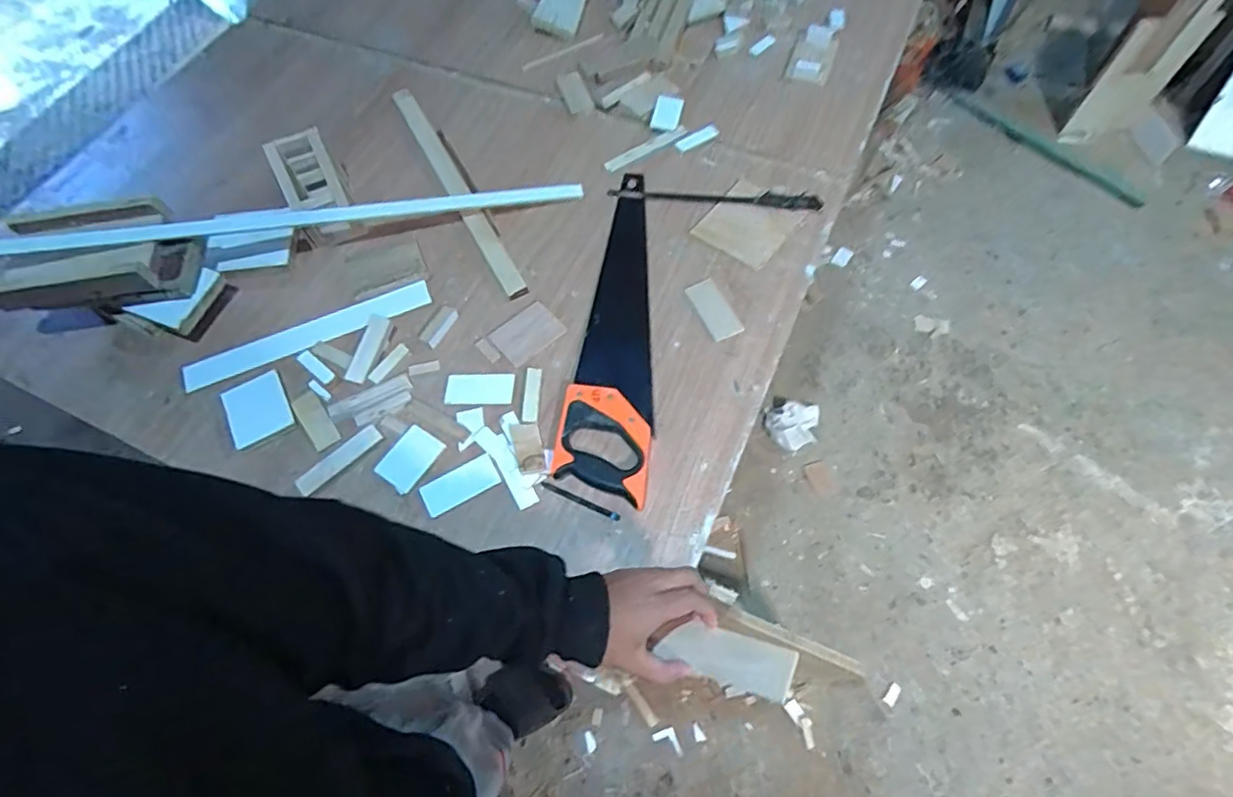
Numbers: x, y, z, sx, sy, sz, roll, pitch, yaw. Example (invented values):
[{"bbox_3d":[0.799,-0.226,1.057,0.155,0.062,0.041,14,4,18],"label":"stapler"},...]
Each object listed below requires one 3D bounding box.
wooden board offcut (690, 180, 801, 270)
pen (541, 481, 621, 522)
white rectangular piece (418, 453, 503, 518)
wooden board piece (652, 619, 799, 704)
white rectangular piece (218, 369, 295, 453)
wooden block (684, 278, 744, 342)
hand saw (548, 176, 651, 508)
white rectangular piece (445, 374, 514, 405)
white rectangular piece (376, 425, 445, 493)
[{"bbox_3d":[0.194,-0.258,0.900,0.118,0.011,0.128,38,70,20],"label":"wooden board offcut"},{"bbox_3d":[-0.042,0.121,0.720,0.100,0.005,0.010,20,66,12],"label":"pen"},{"bbox_3d":[-0.188,0.103,0.736,0.091,0.004,0.045,-29,64,-12],"label":"white rectangular piece"},{"bbox_3d":[0.096,0.228,0.538,0.117,0.011,0.044,6,62,29],"label":"wooden board piece"},{"bbox_3d":[-0.468,0.019,0.798,0.081,0.018,0.100,-29,64,-12],"label":"white rectangular piece"},{"bbox_3d":[0.132,-0.122,0.833,0.043,0.009,0.096,-22,63,-8],"label":"wooden block"},{"bbox_3d":[0.007,-0.113,0.829,0.112,0.024,0.509,5,62,6],"label":"hand saw"},{"bbox_3d":[-0.177,-0.013,0.795,0.087,0.004,0.044,0,62,3],"label":"white rectangular piece"},{"bbox_3d":[-0.255,0.074,0.755,0.056,0.007,0.075,30,67,17],"label":"white rectangular piece"}]

